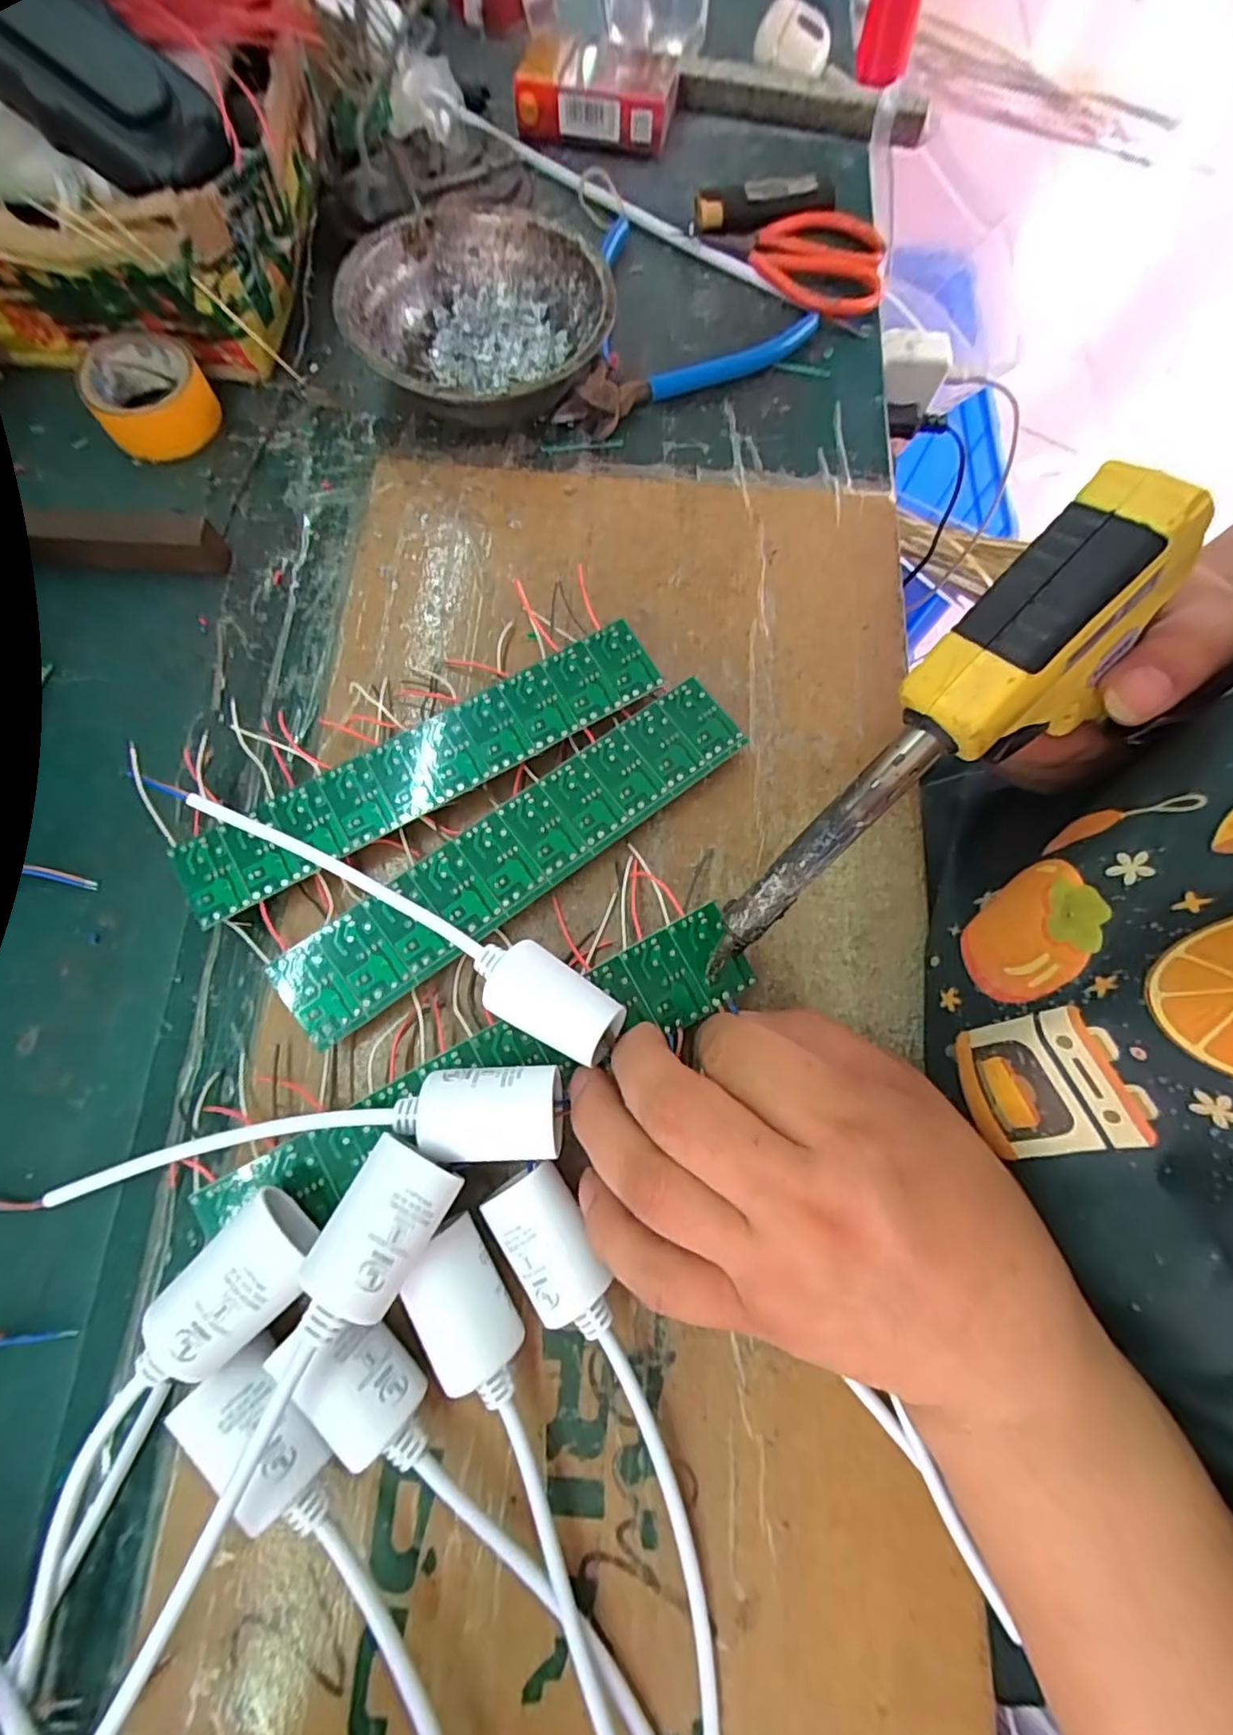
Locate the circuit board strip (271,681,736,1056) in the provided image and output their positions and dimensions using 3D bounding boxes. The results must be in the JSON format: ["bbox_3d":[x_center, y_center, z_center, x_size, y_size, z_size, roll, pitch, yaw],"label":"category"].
[{"bbox_3d":[-0.036,-0.006,0.252,0.199,0.015,0.039,-37,79,-11],"label":"circuit board strip"}]

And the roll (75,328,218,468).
[{"bbox_3d":[-0.227,-0.230,0.306,0.054,0.023,0.058,1,74,-2],"label":"roll"}]

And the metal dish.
[{"bbox_3d":[-0.065,-0.260,0.308,0.120,0.041,0.121,1,74,-2],"label":"metal dish"}]

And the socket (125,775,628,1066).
[{"bbox_3d":[-0.088,0.013,0.234,0.197,0.032,0.027,26,75,13],"label":"socket"}]

